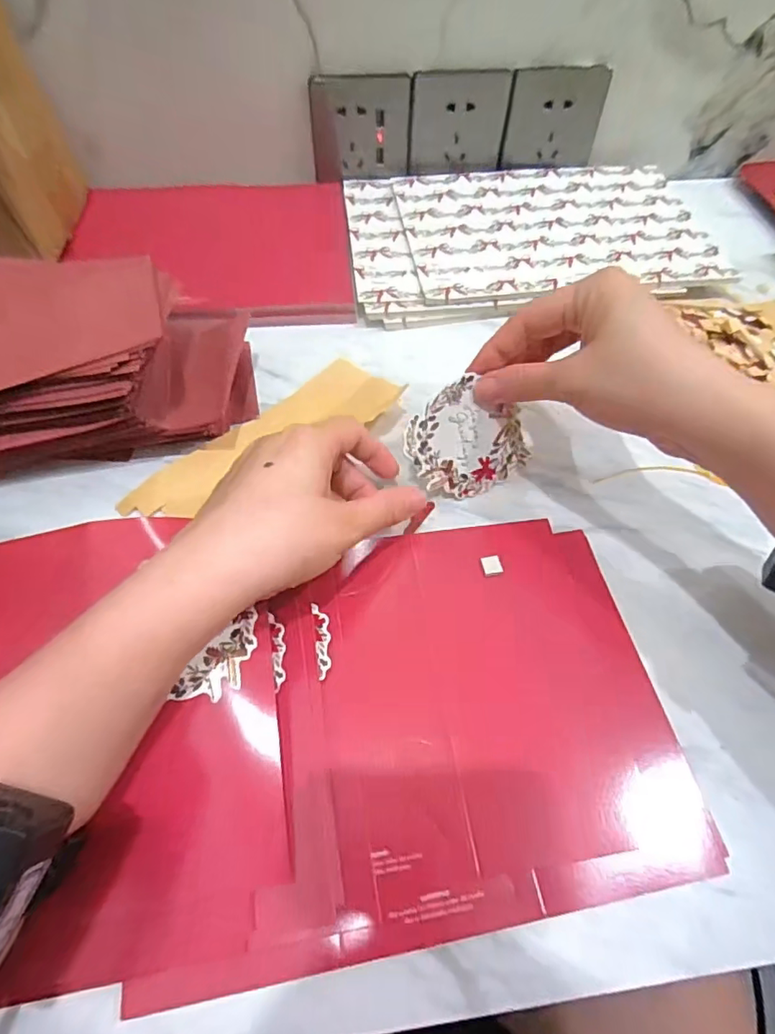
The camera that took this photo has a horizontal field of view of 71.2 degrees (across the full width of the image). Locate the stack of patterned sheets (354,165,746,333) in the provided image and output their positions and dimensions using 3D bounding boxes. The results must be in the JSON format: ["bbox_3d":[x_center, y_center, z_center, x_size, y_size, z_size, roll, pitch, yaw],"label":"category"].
[{"bbox_3d":[0.117,-0.246,0.462,0.299,0.012,0.186,-8,62,-7],"label":"stack of patterned sheets"}]

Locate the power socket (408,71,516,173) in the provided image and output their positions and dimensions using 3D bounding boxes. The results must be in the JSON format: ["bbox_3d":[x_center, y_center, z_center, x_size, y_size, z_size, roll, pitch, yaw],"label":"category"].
[{"bbox_3d":[0.064,-0.348,0.479,0.084,0.071,0.014,-6,62,-5],"label":"power socket"}]

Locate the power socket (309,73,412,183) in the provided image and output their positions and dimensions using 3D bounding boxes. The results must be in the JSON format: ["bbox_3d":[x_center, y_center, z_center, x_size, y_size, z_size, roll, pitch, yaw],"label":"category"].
[{"bbox_3d":[-0.023,-0.339,0.475,0.084,0.077,0.004,-2,50,-2],"label":"power socket"}]

